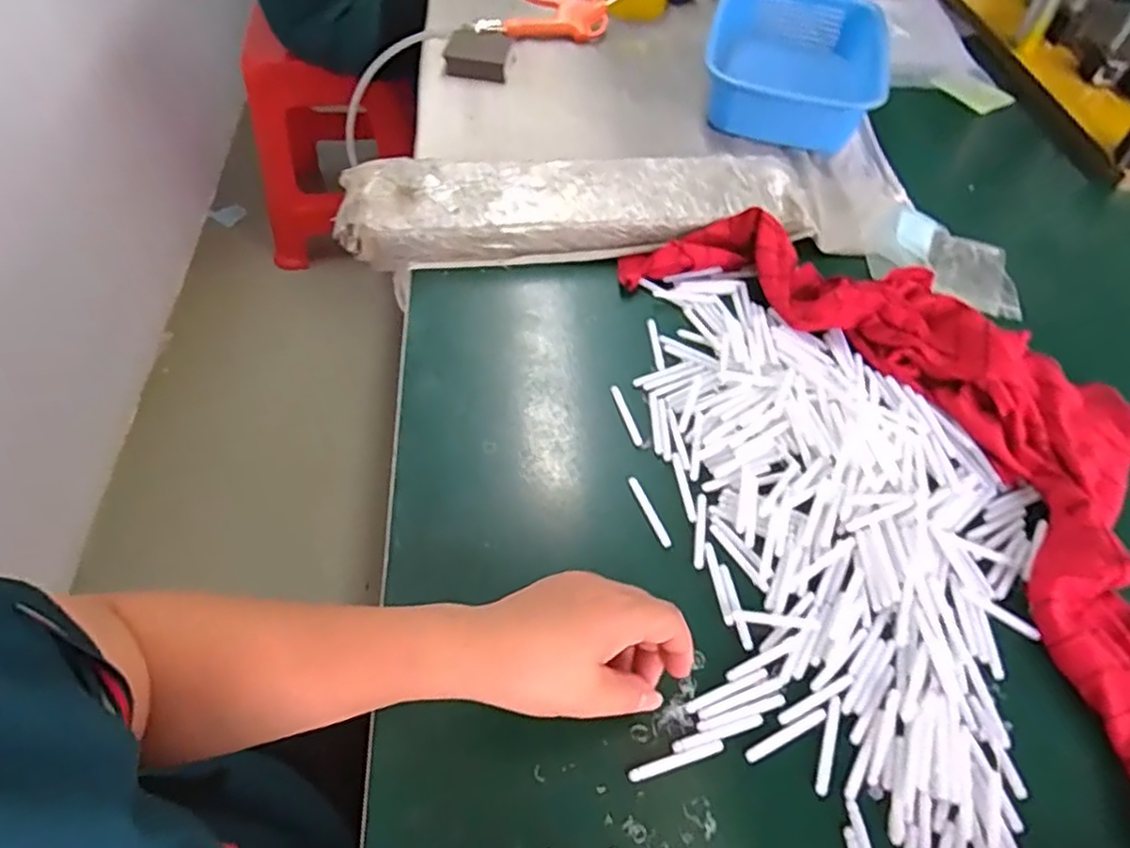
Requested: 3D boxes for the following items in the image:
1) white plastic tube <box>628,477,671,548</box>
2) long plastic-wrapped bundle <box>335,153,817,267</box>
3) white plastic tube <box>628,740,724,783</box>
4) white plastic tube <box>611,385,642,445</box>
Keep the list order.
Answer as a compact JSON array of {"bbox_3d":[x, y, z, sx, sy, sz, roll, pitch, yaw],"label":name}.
[{"bbox_3d":[0.063,0.064,0.506,0.008,0.004,0.059,-17,58,-17],"label":"white plastic tube"},{"bbox_3d":[0.016,-0.220,0.681,0.464,0.043,0.112,-4,56,-10],"label":"long plastic-wrapped bundle"},{"bbox_3d":[0.067,0.200,0.407,0.060,0.004,0.008,-11,57,-14],"label":"white plastic tube"},{"bbox_3d":[0.050,-0.007,0.560,0.008,0.004,0.061,-11,57,-13],"label":"white plastic tube"}]

